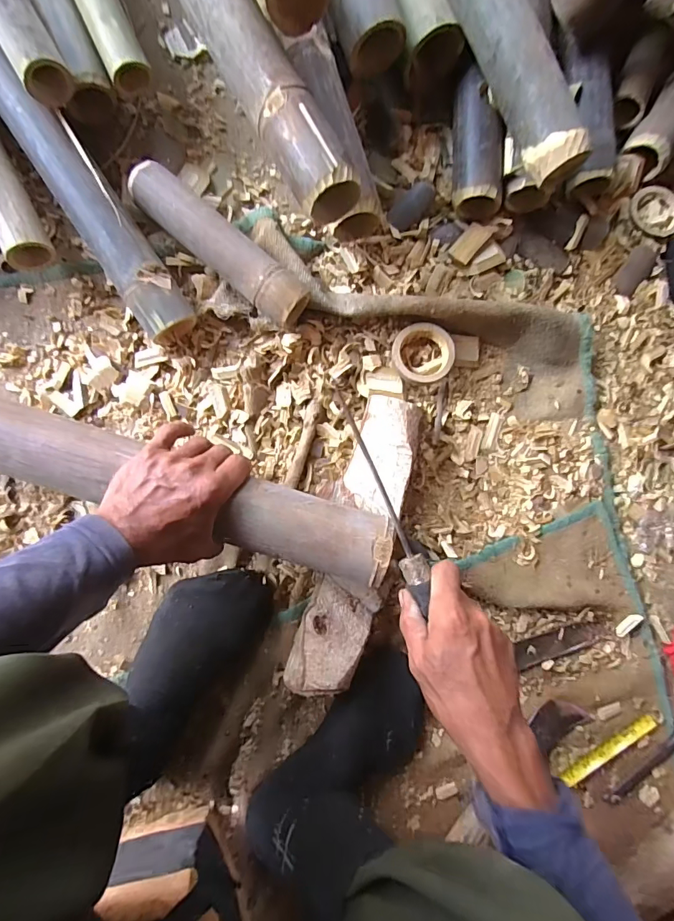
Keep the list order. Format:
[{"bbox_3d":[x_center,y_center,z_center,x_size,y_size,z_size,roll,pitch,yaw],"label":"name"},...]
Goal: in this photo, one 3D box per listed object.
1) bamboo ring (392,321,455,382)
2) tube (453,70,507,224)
[{"bbox_3d":[0.105,-0.132,0.535,0.073,0.025,0.070,0,87,-7],"label":"bamboo ring"},{"bbox_3d":[0.173,-0.388,0.538,0.057,0.061,0.160,2,86,-7],"label":"tube"}]

